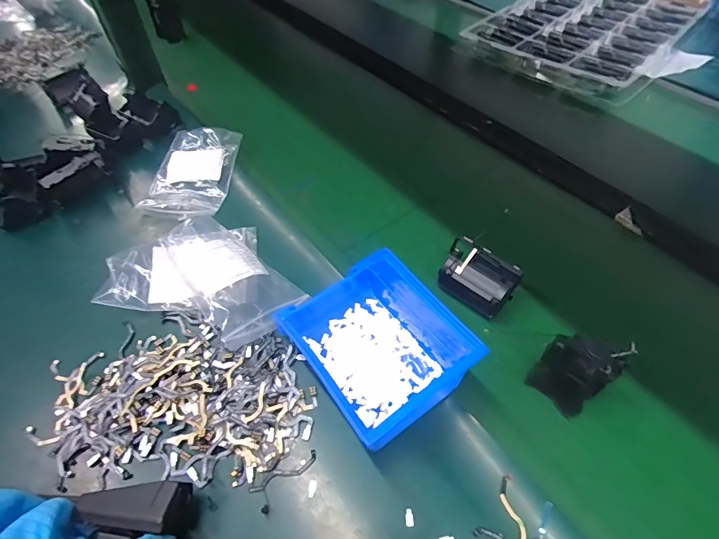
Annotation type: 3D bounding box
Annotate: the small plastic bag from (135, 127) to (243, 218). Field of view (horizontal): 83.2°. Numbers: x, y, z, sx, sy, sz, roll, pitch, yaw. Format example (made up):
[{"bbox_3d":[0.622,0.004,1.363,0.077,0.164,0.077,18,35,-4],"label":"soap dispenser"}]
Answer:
[{"bbox_3d":[-0.209,-0.130,0.503,0.095,0.022,0.138,2,53,3],"label":"small plastic bag"}]

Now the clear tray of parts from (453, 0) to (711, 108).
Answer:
[{"bbox_3d":[0.433,-0.455,0.752,0.298,0.021,0.464,36,61,25],"label":"clear tray of parts"}]

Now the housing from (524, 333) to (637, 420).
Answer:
[{"bbox_3d":[0.172,0.076,0.319,0.042,0.070,0.048,-35,59,-23],"label":"housing"}]

